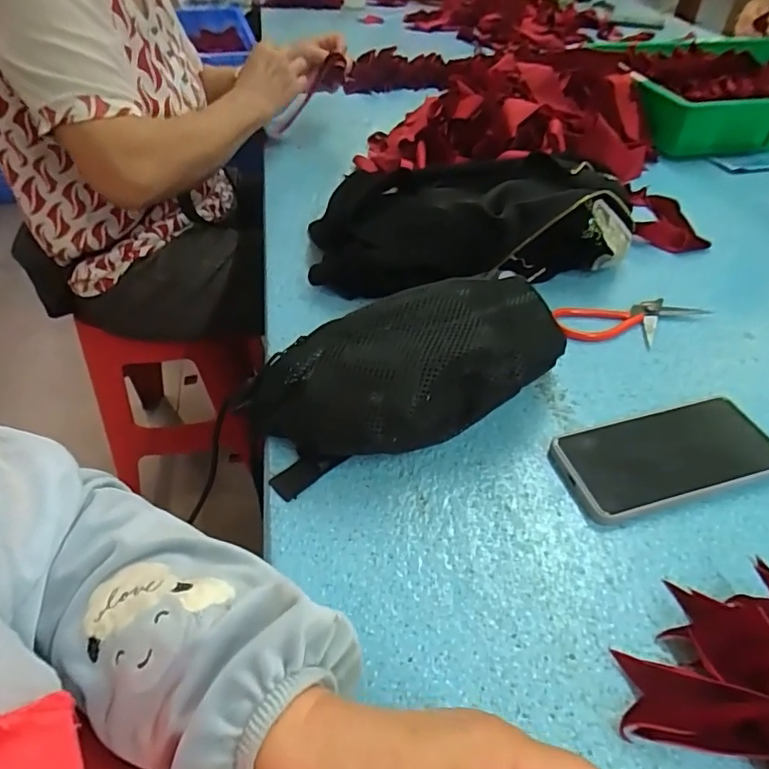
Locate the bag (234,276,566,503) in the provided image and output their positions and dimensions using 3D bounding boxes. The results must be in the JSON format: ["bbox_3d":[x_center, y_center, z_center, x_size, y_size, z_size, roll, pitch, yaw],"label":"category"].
[{"bbox_3d":[0.032,-0.011,0.430,0.275,0.093,0.116,-20,47,-18],"label":"bag"}]

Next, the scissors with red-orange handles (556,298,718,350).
[{"bbox_3d":[0.252,-0.062,0.538,0.155,0.009,0.058,-7,45,-6],"label":"scissors with red-orange handles"}]

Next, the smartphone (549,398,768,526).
[{"bbox_3d":[0.214,0.054,0.415,0.158,0.016,0.080,-12,45,-10],"label":"smartphone"}]

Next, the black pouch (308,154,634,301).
[{"bbox_3d":[0.094,-0.170,0.591,0.349,0.096,0.153,-1,44,1],"label":"black pouch"}]

